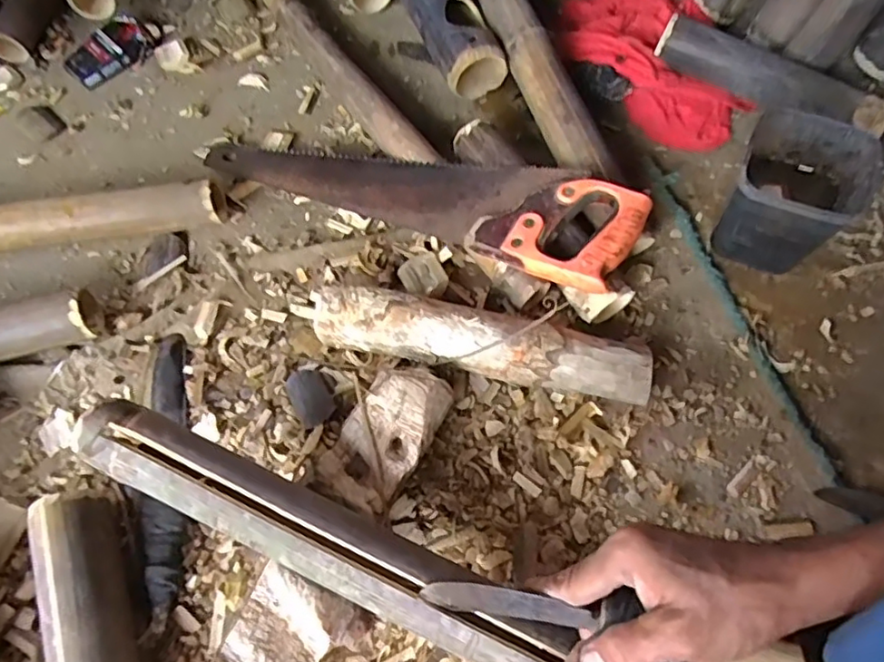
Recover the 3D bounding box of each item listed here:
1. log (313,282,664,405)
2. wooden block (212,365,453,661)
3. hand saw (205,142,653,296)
[{"bbox_3d":[0.036,0.015,0.583,0.319,0.062,0.057,12,63,7],"label":"log"},{"bbox_3d":[-0.087,0.179,0.501,0.087,0.059,0.334,22,65,11],"label":"wooden block"},{"bbox_3d":[-0.033,-0.165,0.665,0.491,0.020,0.120,21,71,22],"label":"hand saw"}]

